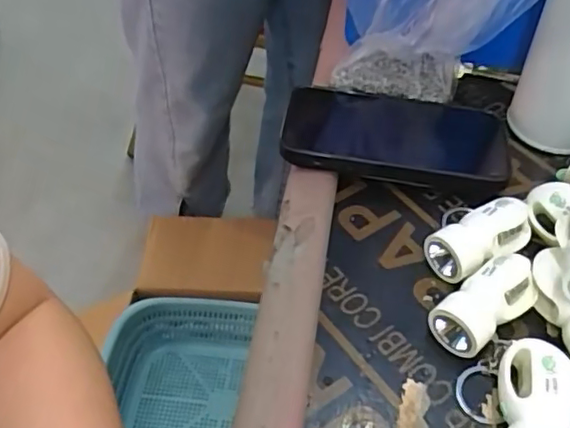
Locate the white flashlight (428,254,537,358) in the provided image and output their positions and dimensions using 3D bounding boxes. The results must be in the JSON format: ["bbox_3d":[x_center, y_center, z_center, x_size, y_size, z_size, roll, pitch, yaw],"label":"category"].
[{"bbox_3d":[0.106,0.045,0.315,0.062,0.023,0.029,-37,56,-14],"label":"white flashlight"}]

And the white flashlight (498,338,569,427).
[{"bbox_3d":[0.116,0.089,0.279,0.034,0.024,0.067,4,57,17],"label":"white flashlight"}]

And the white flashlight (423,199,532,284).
[{"bbox_3d":[0.113,0.015,0.347,0.060,0.027,0.029,-26,52,-21],"label":"white flashlight"}]

